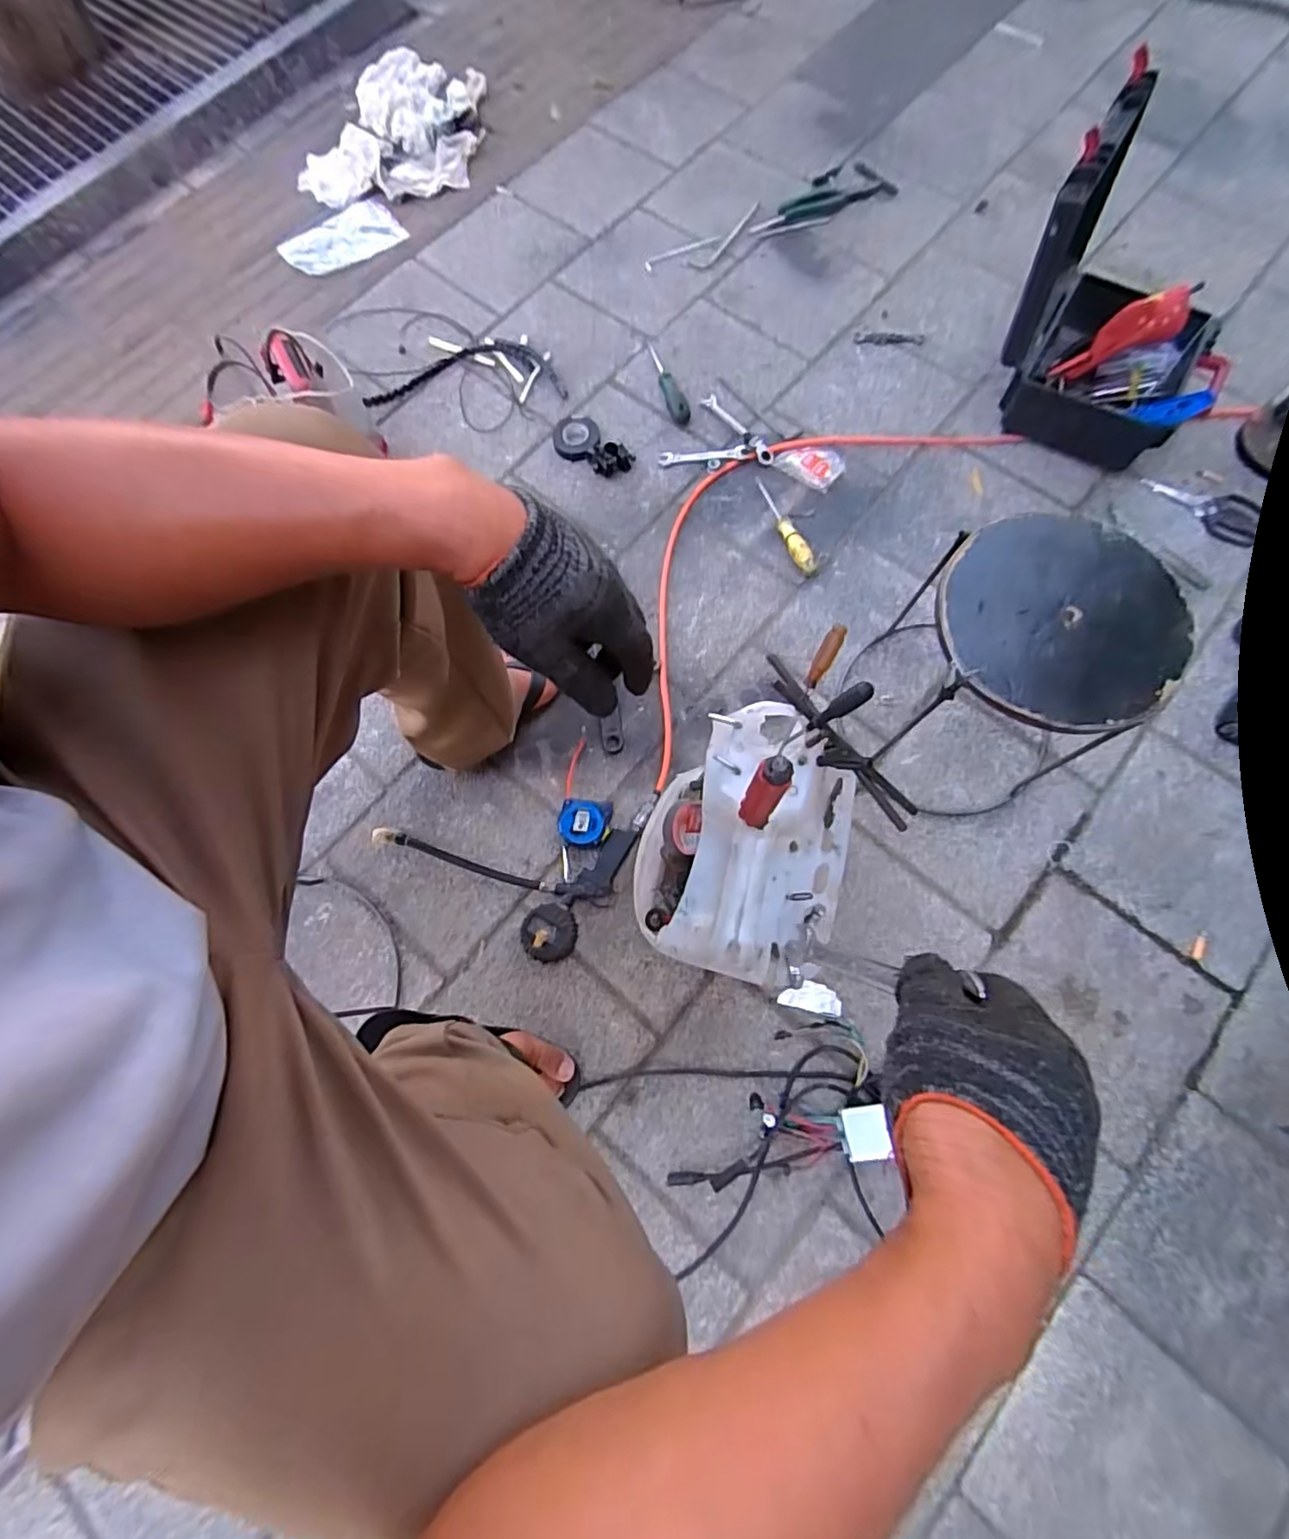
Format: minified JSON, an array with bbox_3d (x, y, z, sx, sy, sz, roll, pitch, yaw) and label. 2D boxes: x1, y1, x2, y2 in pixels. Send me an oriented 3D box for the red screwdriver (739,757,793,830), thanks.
[{"bbox_3d":[0.085,0.018,0.436,0.023,0.095,0.028,22,75,8],"label":"red screwdriver"}]

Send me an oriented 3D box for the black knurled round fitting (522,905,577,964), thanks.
[{"bbox_3d":[-0.121,0.214,0.788,0.069,0.036,0.073,41,78,12],"label":"black knurled round fitting"}]

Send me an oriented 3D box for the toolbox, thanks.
[{"bbox_3d":[0.707,-0.679,0.872,0.315,0.320,0.278,29,76,10],"label":"toolbox"}]

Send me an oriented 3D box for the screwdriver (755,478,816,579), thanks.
[{"bbox_3d":[0.221,-0.385,0.953,0.027,0.028,0.191,-19,74,-4],"label":"screwdriver"}]

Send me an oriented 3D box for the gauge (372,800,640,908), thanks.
[{"bbox_3d":[-0.166,0.098,0.824,0.303,0.037,0.138,8,74,4],"label":"gauge"}]

